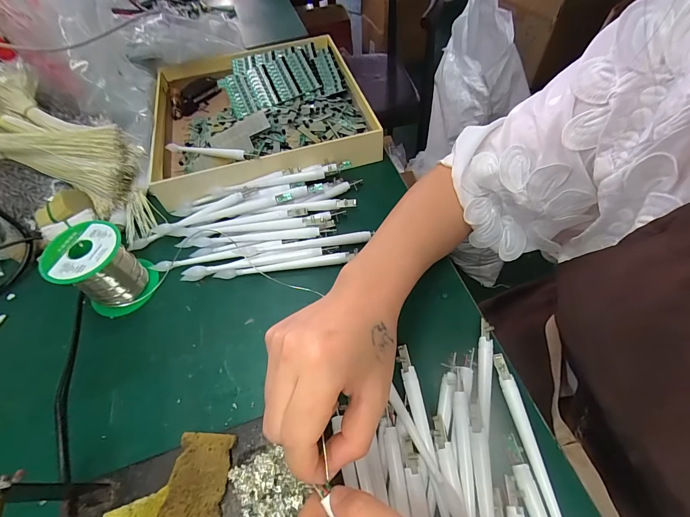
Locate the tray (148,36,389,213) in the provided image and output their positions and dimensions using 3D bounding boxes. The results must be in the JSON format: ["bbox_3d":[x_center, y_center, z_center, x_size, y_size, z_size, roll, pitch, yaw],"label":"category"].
[{"bbox_3d":[-0.123,-0.215,0.482,0.293,0.059,0.282,-14,55,-5],"label":"tray"}]

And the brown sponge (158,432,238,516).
[{"bbox_3d":[-0.103,0.156,0.241,0.039,0.009,0.055,0,55,5],"label":"brown sponge"}]

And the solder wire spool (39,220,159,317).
[{"bbox_3d":[-0.237,0.010,0.331,0.060,0.073,0.065,-2,55,3],"label":"solder wire spool"}]

